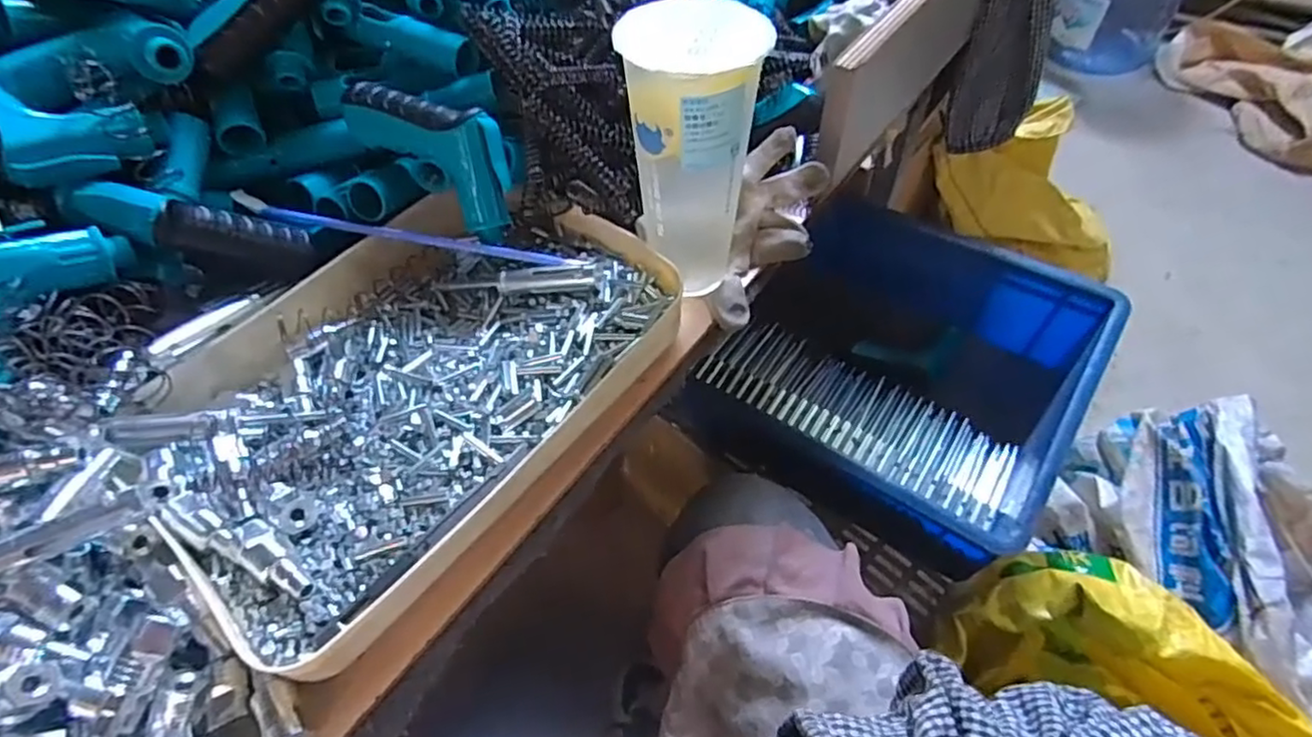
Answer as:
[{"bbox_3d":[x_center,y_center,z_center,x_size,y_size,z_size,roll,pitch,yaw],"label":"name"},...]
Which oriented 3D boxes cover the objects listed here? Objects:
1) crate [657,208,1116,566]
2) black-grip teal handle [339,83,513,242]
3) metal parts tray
[{"bbox_3d":[0.250,0.010,0.726,0.331,0.178,0.283,32,62,23],"label":"crate"},{"bbox_3d":[-0.152,-0.156,0.470,0.132,0.070,0.032,33,29,-2],"label":"black-grip teal handle"},{"bbox_3d":[-0.151,0.005,0.435,0.228,0.042,0.322,31,62,23],"label":"metal parts tray"}]

